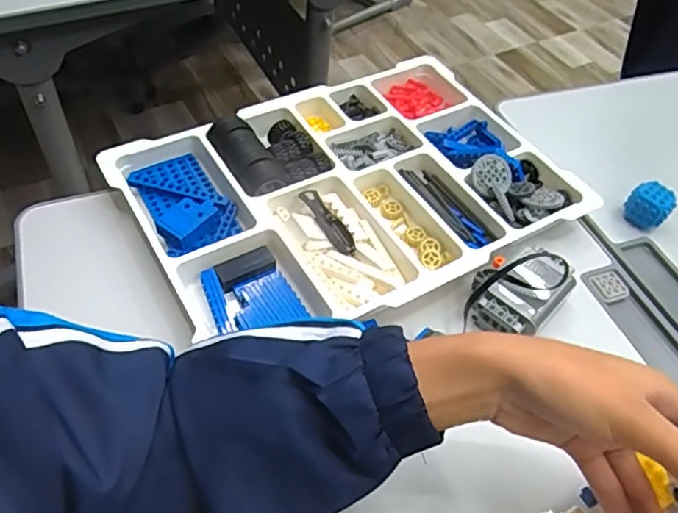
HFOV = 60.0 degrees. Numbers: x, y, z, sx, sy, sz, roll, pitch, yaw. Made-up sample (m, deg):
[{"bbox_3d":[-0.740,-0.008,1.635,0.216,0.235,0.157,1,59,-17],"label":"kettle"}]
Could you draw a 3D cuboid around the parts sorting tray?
[{"bbox_3d":[0.013,-0.059,0.544,0.369,0.048,0.262,-24,57,-23],"label":"parts sorting tray"}]

